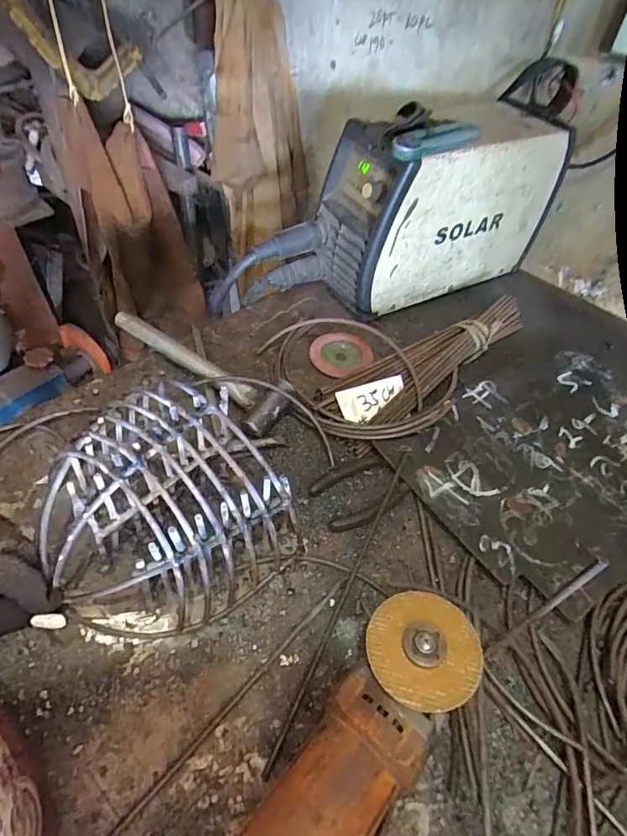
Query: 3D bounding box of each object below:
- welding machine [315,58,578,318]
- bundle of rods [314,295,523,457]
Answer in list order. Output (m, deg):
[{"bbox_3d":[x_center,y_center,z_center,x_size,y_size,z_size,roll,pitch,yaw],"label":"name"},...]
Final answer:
[{"bbox_3d":[0.192,-0.314,0.683,0.376,0.237,0.143,-24,56,-24],"label":"welding machine"},{"bbox_3d":[0.151,-0.079,0.611,0.334,0.035,0.091,-31,60,-29],"label":"bundle of rods"}]

